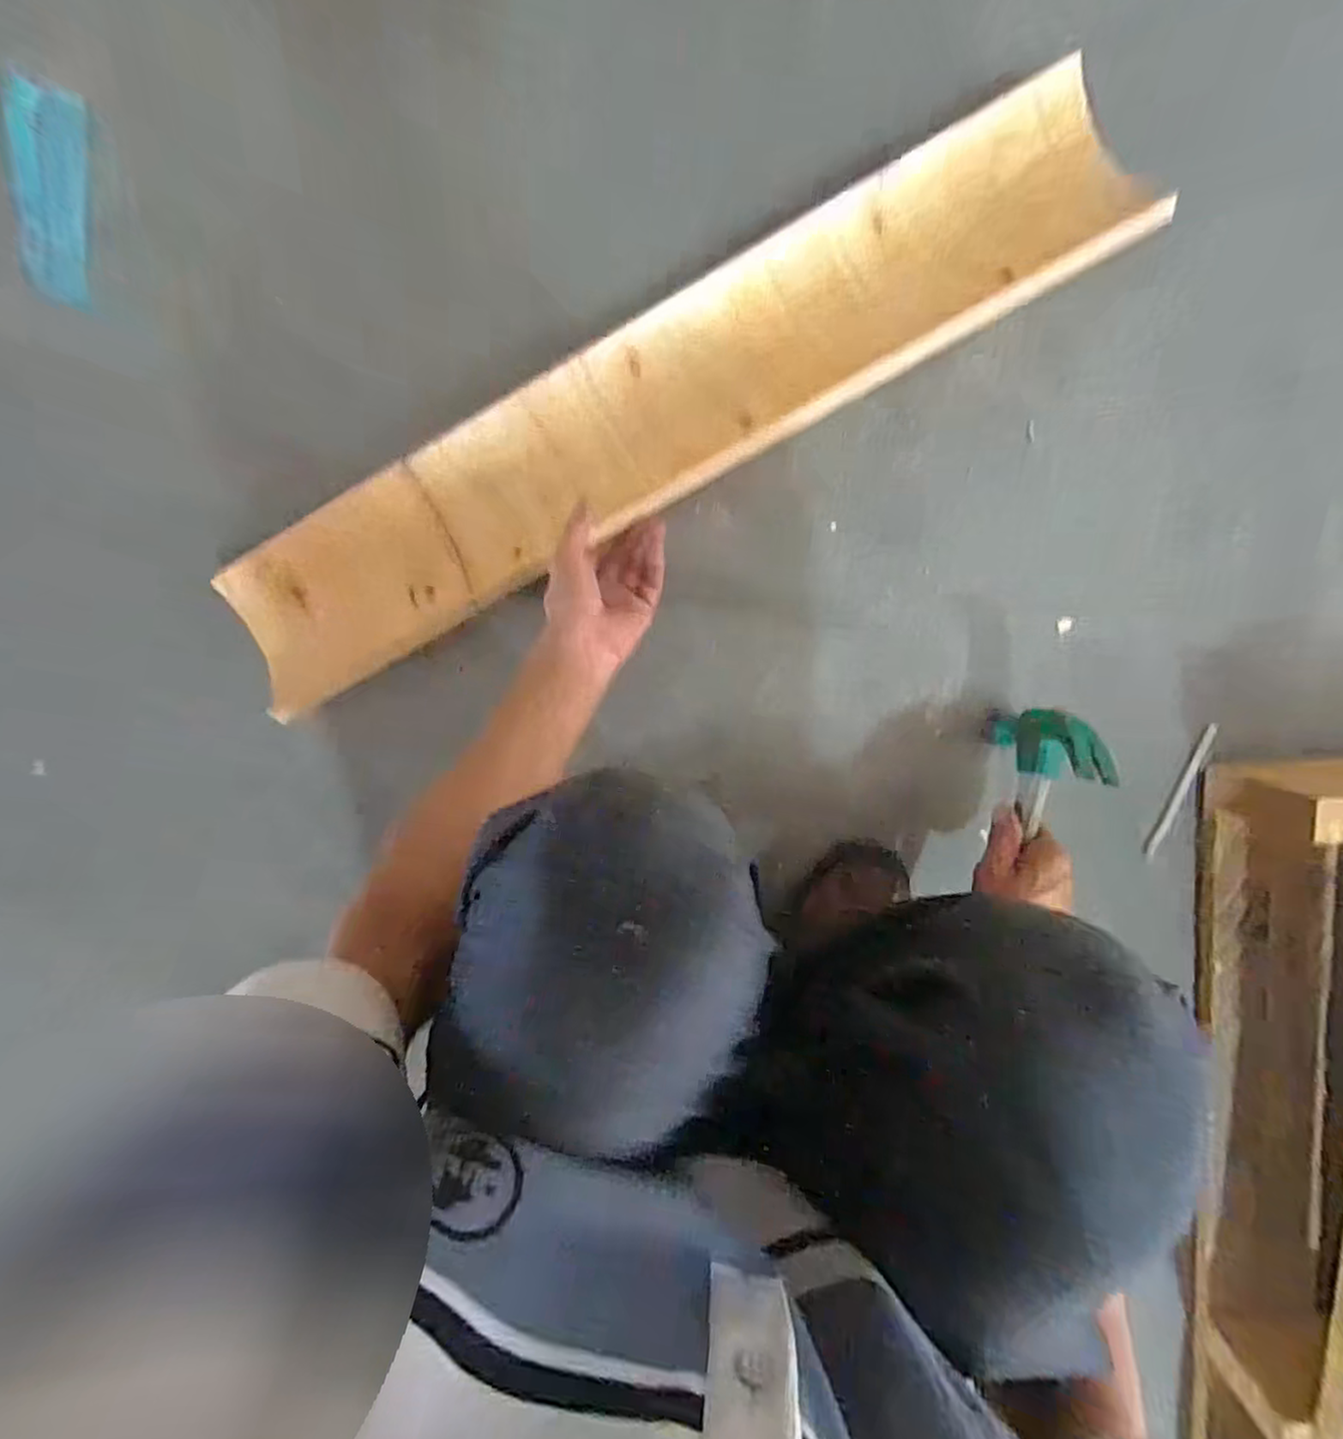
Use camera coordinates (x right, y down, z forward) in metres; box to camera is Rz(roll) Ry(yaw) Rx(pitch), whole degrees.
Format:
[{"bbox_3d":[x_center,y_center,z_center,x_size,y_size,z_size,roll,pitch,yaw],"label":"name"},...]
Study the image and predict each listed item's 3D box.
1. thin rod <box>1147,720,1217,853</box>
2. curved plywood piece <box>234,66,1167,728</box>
[{"bbox_3d":[0.446,0.062,0.583,0.010,0.004,0.124,23,98,-3],"label":"thin rod"},{"bbox_3d":[-0.024,-0.253,0.535,0.786,0.053,0.155,-28,97,6],"label":"curved plywood piece"}]

